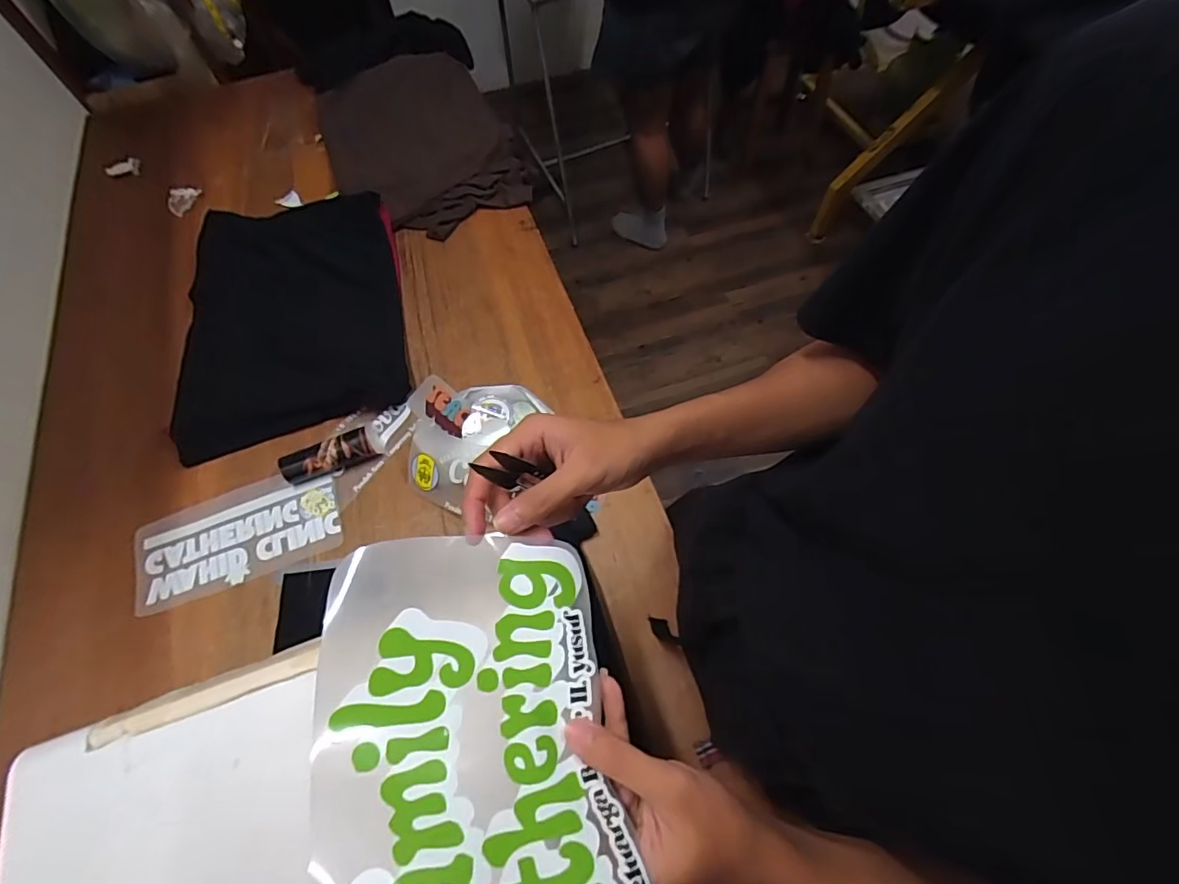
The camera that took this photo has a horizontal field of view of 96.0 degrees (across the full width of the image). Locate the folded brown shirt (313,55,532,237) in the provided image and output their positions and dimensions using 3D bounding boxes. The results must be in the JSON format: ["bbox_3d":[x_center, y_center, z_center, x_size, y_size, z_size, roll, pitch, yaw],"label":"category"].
[{"bbox_3d":[-0.361,-0.646,1.116,0.371,0.088,0.537,-25,64,-11],"label":"folded brown shirt"}]

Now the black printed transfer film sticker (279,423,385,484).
[{"bbox_3d":[-0.387,0.017,0.796,0.139,0.046,0.053,-25,64,-11],"label":"black printed transfer film sticker"}]

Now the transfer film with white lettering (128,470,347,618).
[{"bbox_3d":[-0.505,0.134,0.762,0.283,0.009,0.136,-18,66,-7],"label":"transfer film with white lettering"}]

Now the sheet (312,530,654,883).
[{"bbox_3d":[-0.044,0.163,0.249,0.147,0.033,0.253,4,49,-26],"label":"sheet"}]

